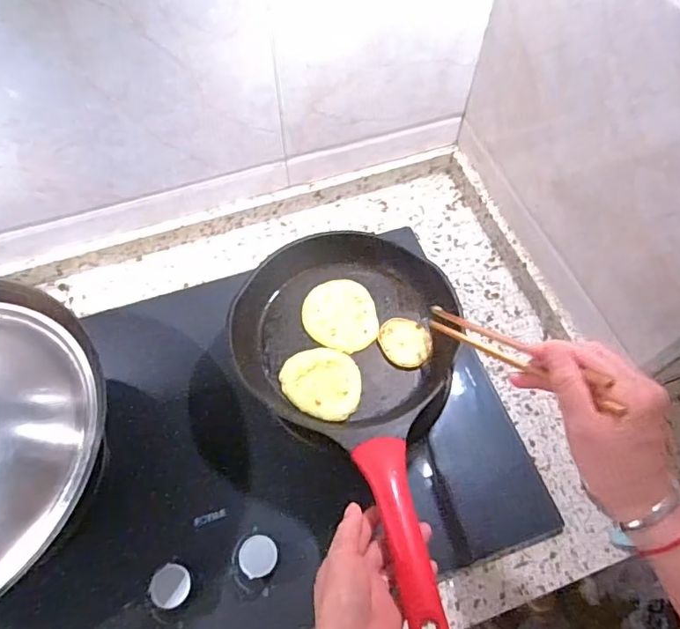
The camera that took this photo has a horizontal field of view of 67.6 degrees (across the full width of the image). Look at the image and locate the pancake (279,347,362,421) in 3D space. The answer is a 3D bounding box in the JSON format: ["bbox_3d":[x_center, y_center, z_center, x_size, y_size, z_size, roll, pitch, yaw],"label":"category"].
[{"bbox_3d":[-0.020,0.072,0.562,0.090,0.008,0.075,28,65,14],"label":"pancake"}]

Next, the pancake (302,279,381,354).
[{"bbox_3d":[0.000,0.000,0.599,0.083,0.007,0.091,0,62,0],"label":"pancake"}]

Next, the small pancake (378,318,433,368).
[{"bbox_3d":[0.075,0.032,0.587,0.061,0.006,0.056,0,62,0],"label":"small pancake"}]

